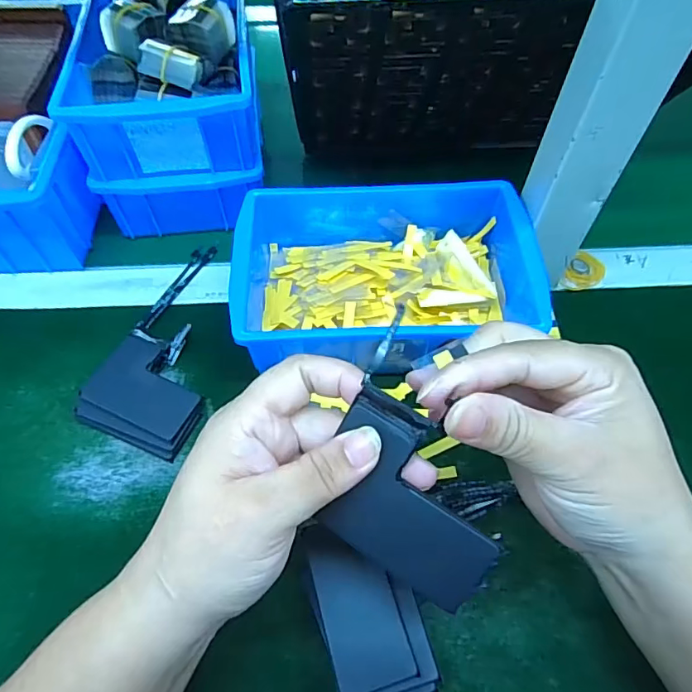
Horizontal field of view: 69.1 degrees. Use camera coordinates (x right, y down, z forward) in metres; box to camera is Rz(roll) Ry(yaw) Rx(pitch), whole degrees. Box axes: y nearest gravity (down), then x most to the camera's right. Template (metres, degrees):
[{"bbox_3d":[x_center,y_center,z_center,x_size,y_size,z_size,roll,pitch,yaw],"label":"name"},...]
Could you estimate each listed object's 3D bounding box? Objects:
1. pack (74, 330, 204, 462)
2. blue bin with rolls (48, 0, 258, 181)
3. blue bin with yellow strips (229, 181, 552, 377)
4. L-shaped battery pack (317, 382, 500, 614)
[{"bbox_3d":[-0.133,0.031,0.343,0.075,0.019,0.070,20,60,12],"label":"pack"},{"bbox_3d":[-0.138,-0.224,0.409,0.140,0.085,0.193,-5,58,-4],"label":"blue bin with rolls"},{"bbox_3d":[0.024,-0.058,0.364,0.200,0.064,0.152,-4,58,-3],"label":"blue bin with yellow strips"},{"bbox_3d":[0.025,0.061,0.198,0.074,0.005,0.062,30,99,8],"label":"L-shaped battery pack"}]

